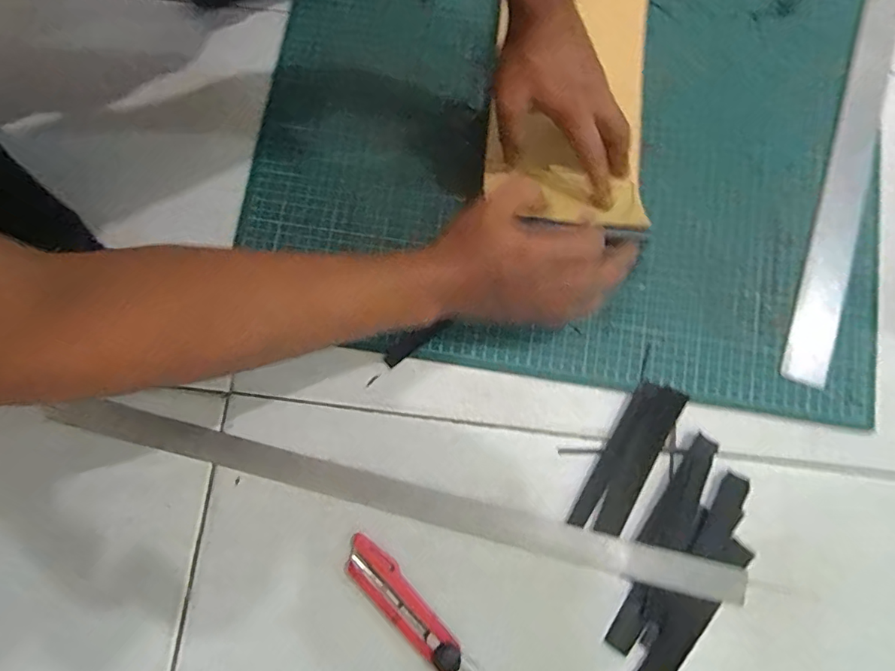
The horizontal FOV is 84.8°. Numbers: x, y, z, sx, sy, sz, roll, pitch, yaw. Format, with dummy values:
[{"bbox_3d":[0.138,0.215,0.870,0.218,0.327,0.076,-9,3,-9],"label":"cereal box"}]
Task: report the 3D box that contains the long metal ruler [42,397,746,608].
[{"bbox_3d":[-0.048,0.139,0.424,0.595,0.010,0.032,14,79,4],"label":"long metal ruler"}]

